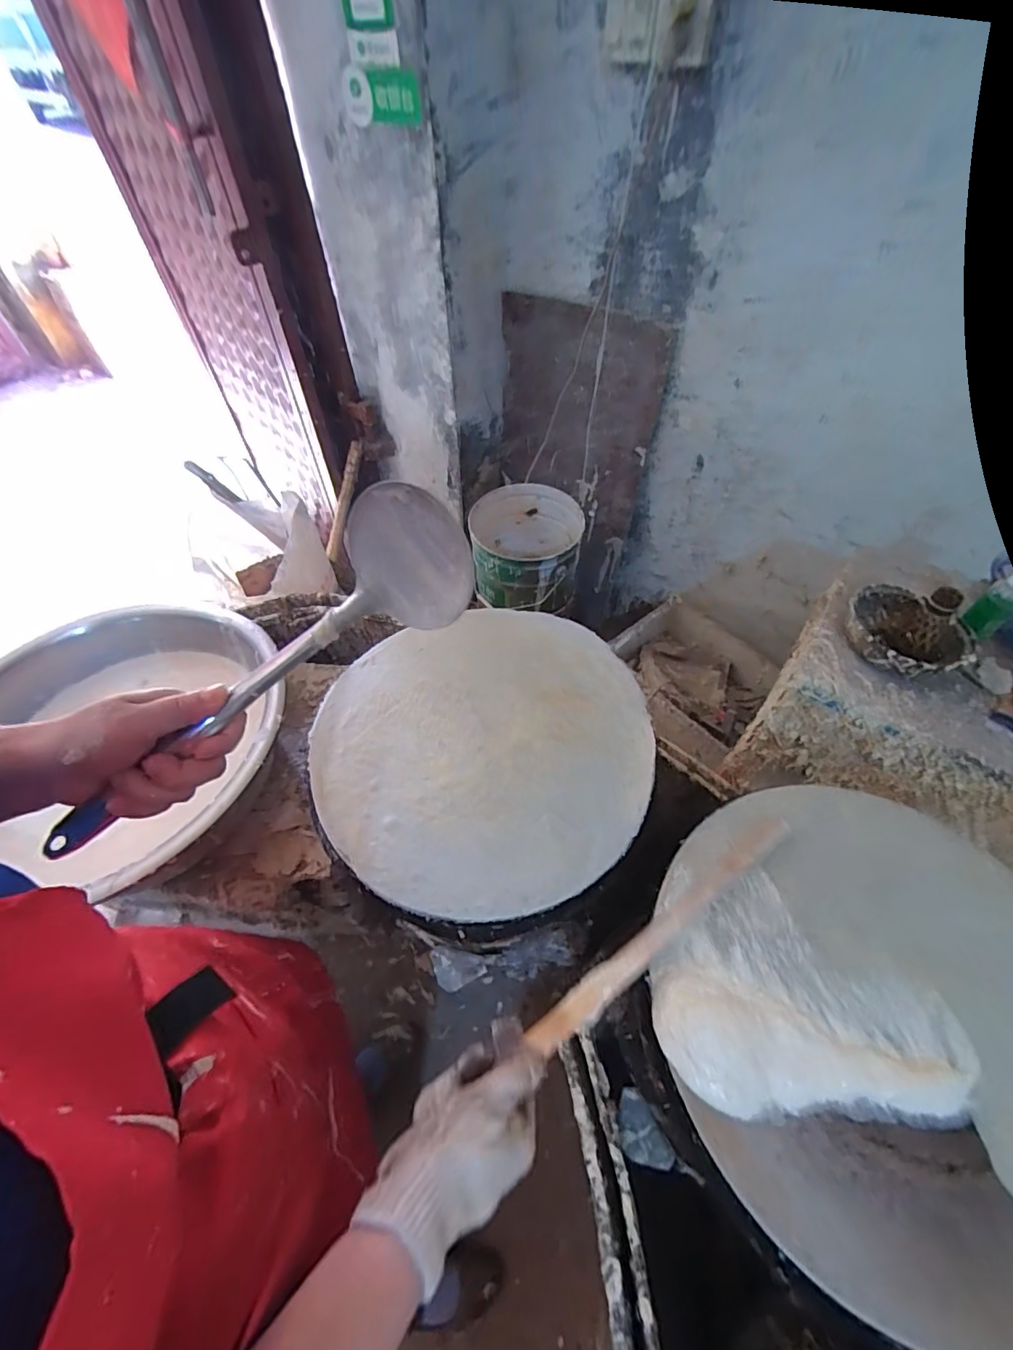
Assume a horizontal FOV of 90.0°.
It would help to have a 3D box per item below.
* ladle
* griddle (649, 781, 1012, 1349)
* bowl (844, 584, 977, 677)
[{"bbox_3d":[-0.162,0.000,0.328,0.320,0.074,0.075,-39,61,-3],"label":"ladle"},{"bbox_3d":[0.303,0.274,0.415,0.341,0.040,0.369,-15,55,-9],"label":"griddle"},{"bbox_3d":[0.509,-0.057,0.655,0.136,0.066,0.136,-1,54,1],"label":"bowl"}]

